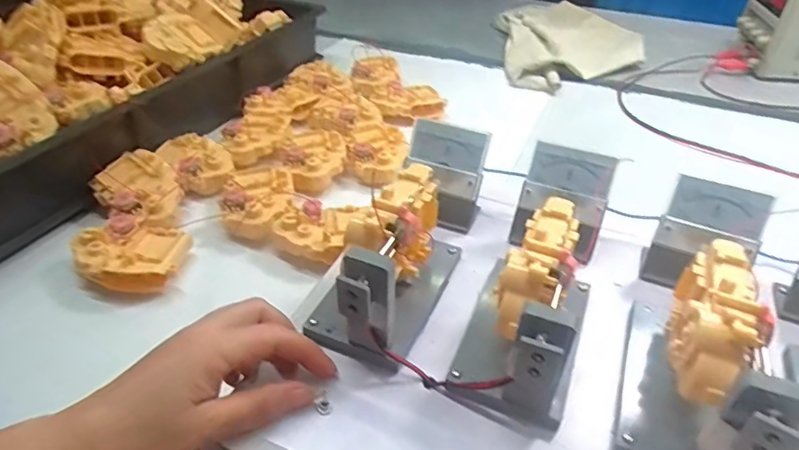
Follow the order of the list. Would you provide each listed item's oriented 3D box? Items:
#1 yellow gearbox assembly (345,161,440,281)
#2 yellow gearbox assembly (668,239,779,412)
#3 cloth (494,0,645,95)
[{"bbox_3d":[0.002,0.004,0.352,0.028,0.070,0.086,20,43,22],"label":"yellow gearbox assembly"},{"bbox_3d":[0.171,0.050,0.289,0.041,0.041,0.094,20,43,22],"label":"yellow gearbox assembly"},{"bbox_3d":[0.304,-0.336,0.978,0.242,0.029,0.414,3,39,2],"label":"cloth"}]

